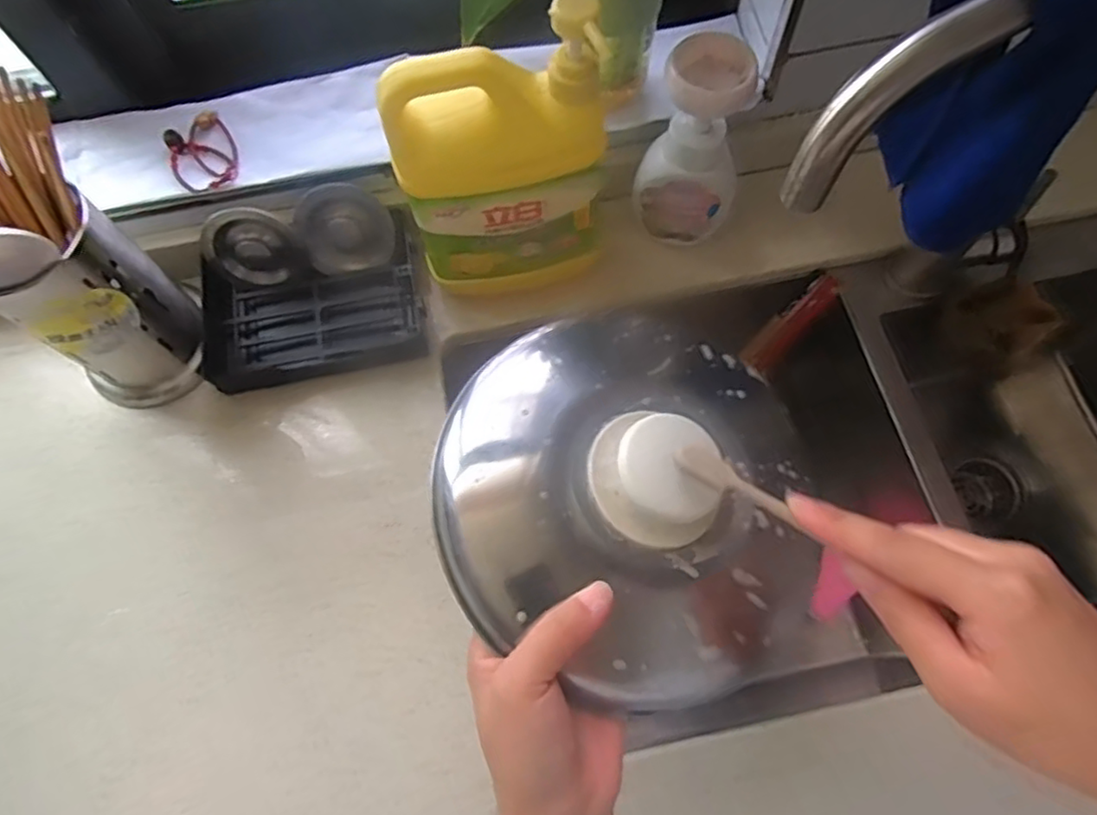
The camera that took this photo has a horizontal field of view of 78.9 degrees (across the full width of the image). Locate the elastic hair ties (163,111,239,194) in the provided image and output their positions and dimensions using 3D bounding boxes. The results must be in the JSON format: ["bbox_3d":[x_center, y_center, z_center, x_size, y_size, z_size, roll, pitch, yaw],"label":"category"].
[{"bbox_3d":[-0.290,-0.213,0.557,0.054,0.011,0.082,-27,71,-8],"label":"elastic hair ties"}]

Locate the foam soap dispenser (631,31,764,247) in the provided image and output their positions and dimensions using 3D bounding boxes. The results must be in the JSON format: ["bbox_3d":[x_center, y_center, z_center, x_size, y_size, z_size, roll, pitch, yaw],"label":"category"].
[{"bbox_3d":[0.122,-0.222,0.544,0.081,0.163,0.097,16,71,8],"label":"foam soap dispenser"}]

